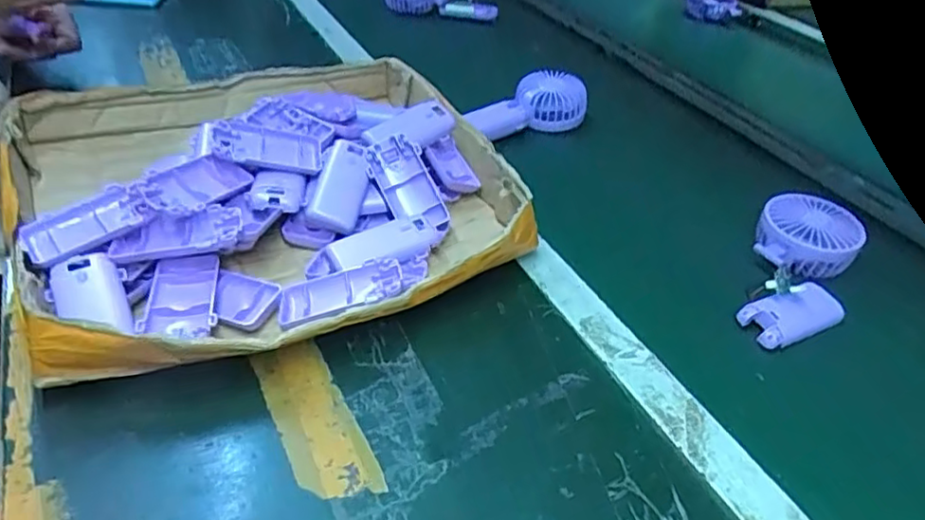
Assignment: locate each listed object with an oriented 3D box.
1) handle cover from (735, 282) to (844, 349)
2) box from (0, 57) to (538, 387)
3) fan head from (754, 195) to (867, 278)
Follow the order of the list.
[{"bbox_3d":[0.279,0.045,0.534,0.091,0.017,0.042,-18,65,-18],"label":"handle cover"},{"bbox_3d":[-0.173,-0.075,0.578,0.390,0.070,0.395,-14,43,-24],"label":"box"},{"bbox_3d":[0.326,-0.021,0.603,0.088,0.049,0.089,26,43,23],"label":"fan head"}]

